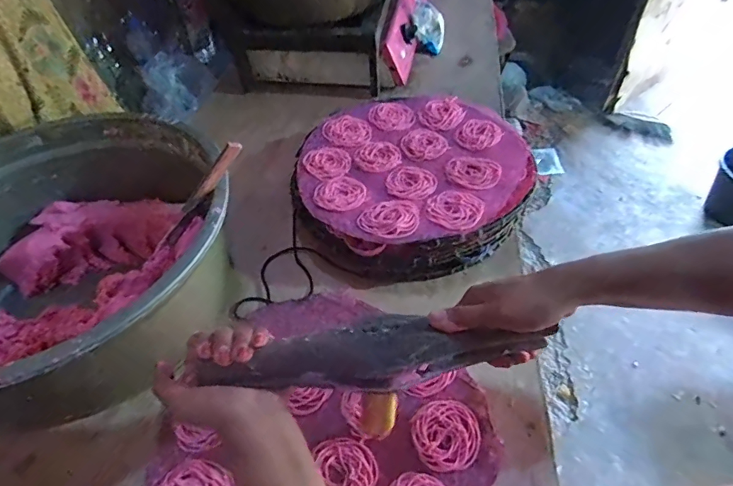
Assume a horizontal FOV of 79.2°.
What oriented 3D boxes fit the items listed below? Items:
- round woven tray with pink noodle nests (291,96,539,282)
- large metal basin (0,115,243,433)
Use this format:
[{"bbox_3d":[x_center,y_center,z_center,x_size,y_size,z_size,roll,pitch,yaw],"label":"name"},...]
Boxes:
[{"bbox_3d":[0.069,-0.103,0.698,0.336,0.078,0.329,-2,49,2],"label":"round woven tray with pink noodle nests"},{"bbox_3d":[-0.377,0.018,0.569,0.401,0.185,0.401,-2,49,2],"label":"large metal basin"}]

